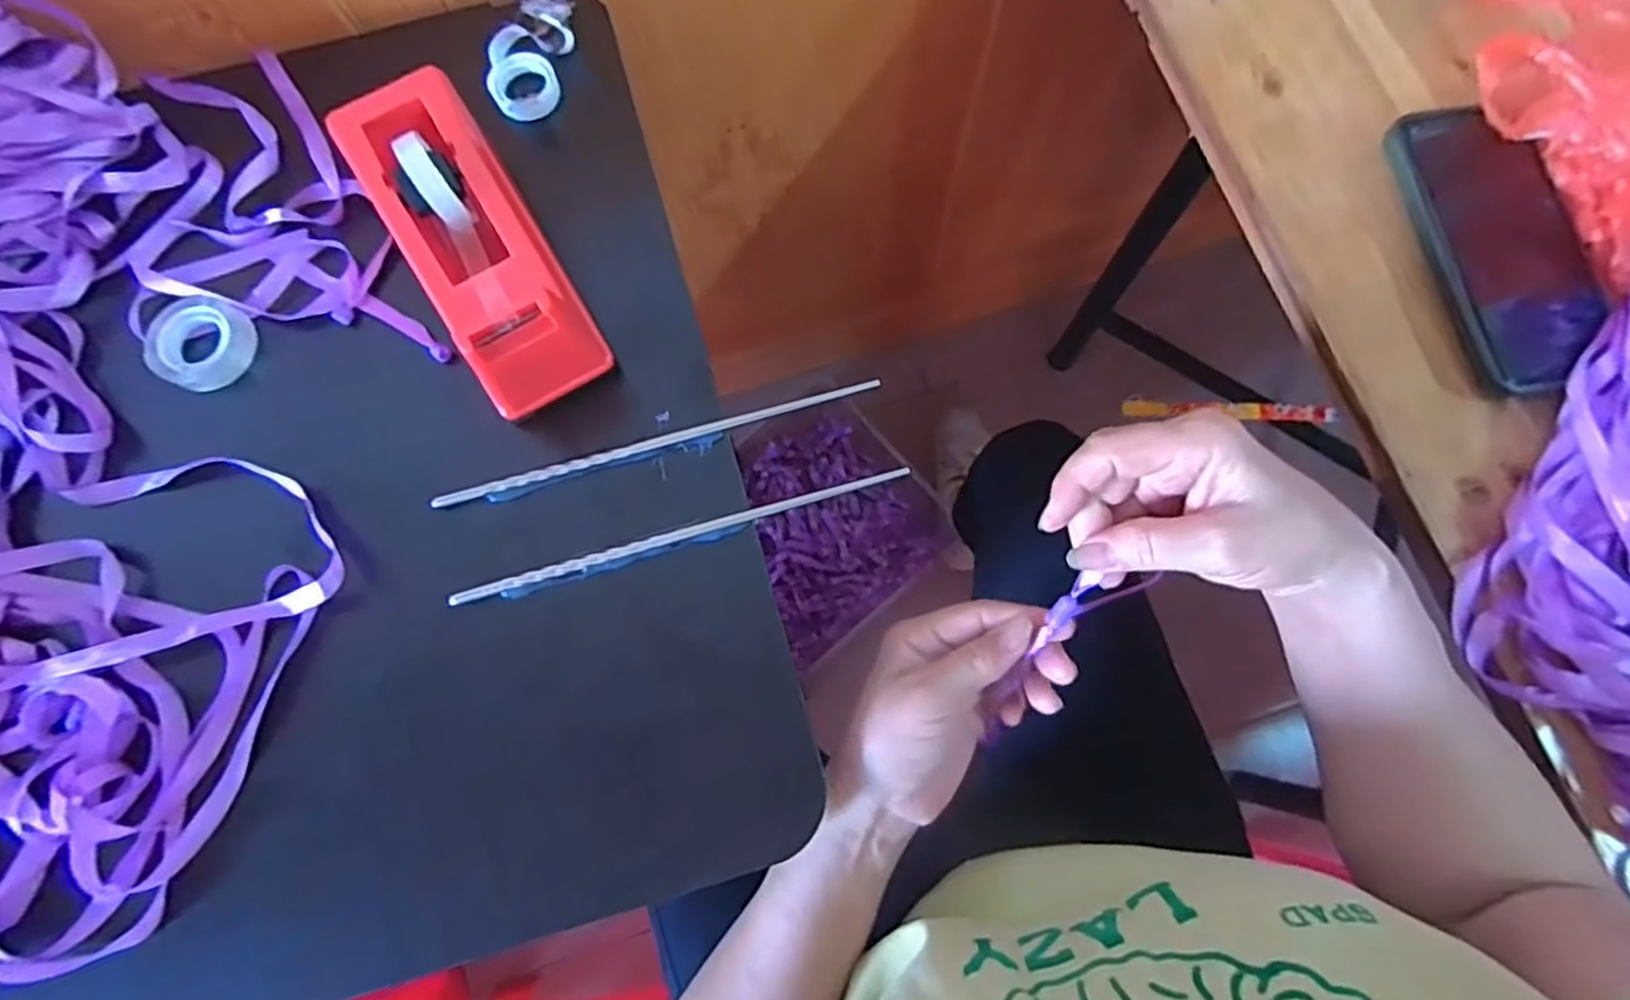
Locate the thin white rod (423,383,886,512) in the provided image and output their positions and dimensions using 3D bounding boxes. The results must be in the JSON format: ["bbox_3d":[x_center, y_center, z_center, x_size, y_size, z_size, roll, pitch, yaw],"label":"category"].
[{"bbox_3d":[-0.076,-0.028,0.370,0.222,0.004,0.006,-16,77,-2],"label":"thin white rod"}]

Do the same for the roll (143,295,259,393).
[{"bbox_3d":[-0.320,-0.082,0.386,0.047,0.021,0.047,0,77,1],"label":"roll"}]

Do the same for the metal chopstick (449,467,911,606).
[{"bbox_3d":[-0.063,0.016,0.361,0.222,0.008,0.007,-17,77,-3],"label":"metal chopstick"}]

